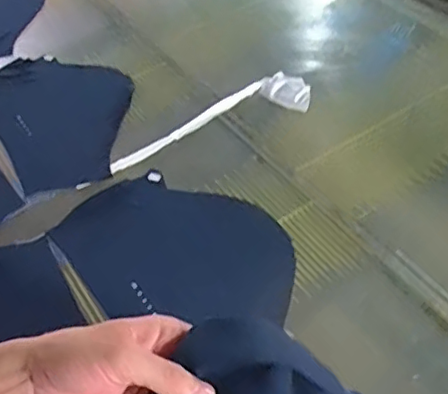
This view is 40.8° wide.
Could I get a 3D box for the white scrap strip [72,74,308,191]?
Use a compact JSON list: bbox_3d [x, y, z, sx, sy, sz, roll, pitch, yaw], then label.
[{"bbox_3d":[-0.043,-0.118,1.108,0.475,0.027,0.116,-26,47,-18],"label":"white scrap strip"}]

